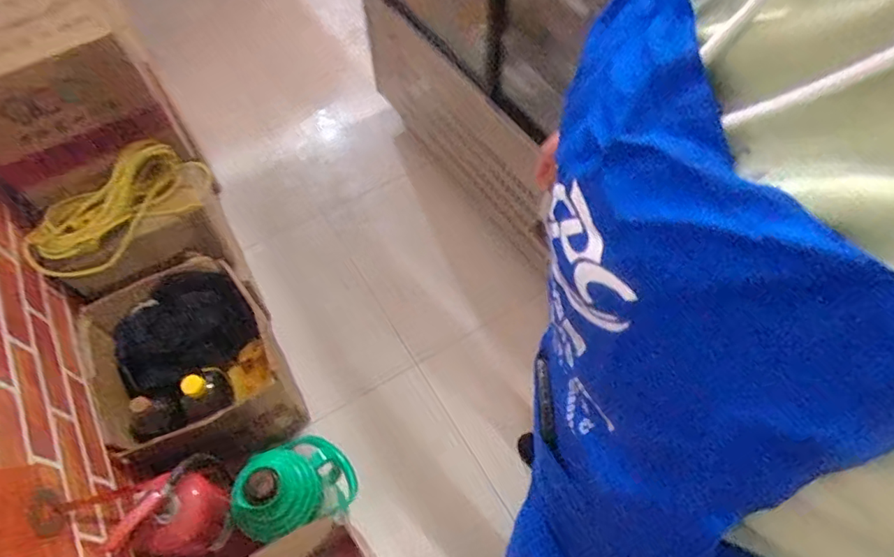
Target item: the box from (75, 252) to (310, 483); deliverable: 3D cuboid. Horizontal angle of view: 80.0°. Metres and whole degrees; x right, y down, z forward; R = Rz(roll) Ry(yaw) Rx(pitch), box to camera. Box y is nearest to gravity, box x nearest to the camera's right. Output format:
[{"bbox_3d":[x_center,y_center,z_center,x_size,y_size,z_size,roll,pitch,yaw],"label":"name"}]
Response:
[{"bbox_3d":[-0.569,0.216,1.217,0.347,0.359,0.398,-30,63,-16],"label":"box"}]

